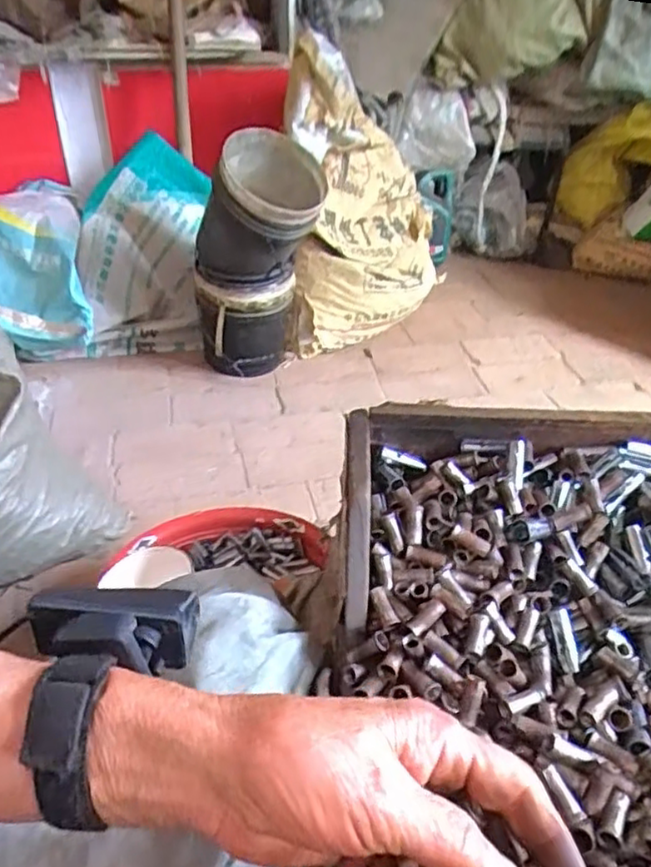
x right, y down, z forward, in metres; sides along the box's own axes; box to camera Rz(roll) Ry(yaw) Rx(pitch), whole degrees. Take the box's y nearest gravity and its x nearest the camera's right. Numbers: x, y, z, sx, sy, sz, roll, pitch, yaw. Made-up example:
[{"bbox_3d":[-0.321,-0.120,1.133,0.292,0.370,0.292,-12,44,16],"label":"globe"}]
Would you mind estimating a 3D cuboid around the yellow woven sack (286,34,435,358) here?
[{"bbox_3d":[0.099,-0.579,1.640,0.377,0.648,0.469,6,37,4],"label":"yellow woven sack"}]

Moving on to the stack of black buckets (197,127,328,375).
[{"bbox_3d":[-0.144,-0.339,1.389,0.263,0.503,0.242,-3,37,-8],"label":"stack of black buckets"}]

